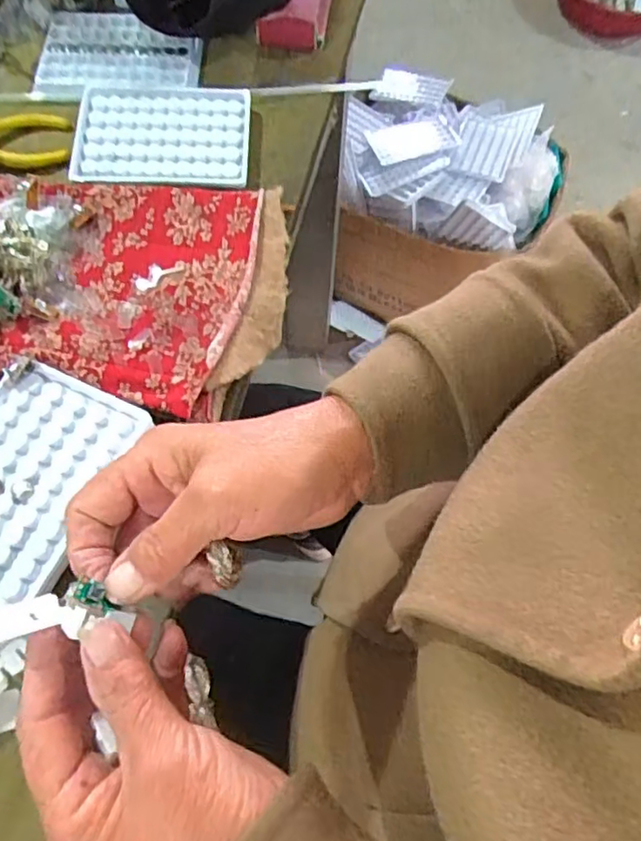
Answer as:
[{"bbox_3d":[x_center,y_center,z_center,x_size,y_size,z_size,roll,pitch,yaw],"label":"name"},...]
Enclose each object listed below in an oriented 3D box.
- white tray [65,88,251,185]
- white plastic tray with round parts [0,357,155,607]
[{"bbox_3d":[-0.121,-0.217,0.472,0.129,0.007,0.096,1,68,-2],"label":"white tray"},{"bbox_3d":[-0.168,0.032,0.350,0.093,0.014,0.128,23,69,7],"label":"white plastic tray with round parts"}]

